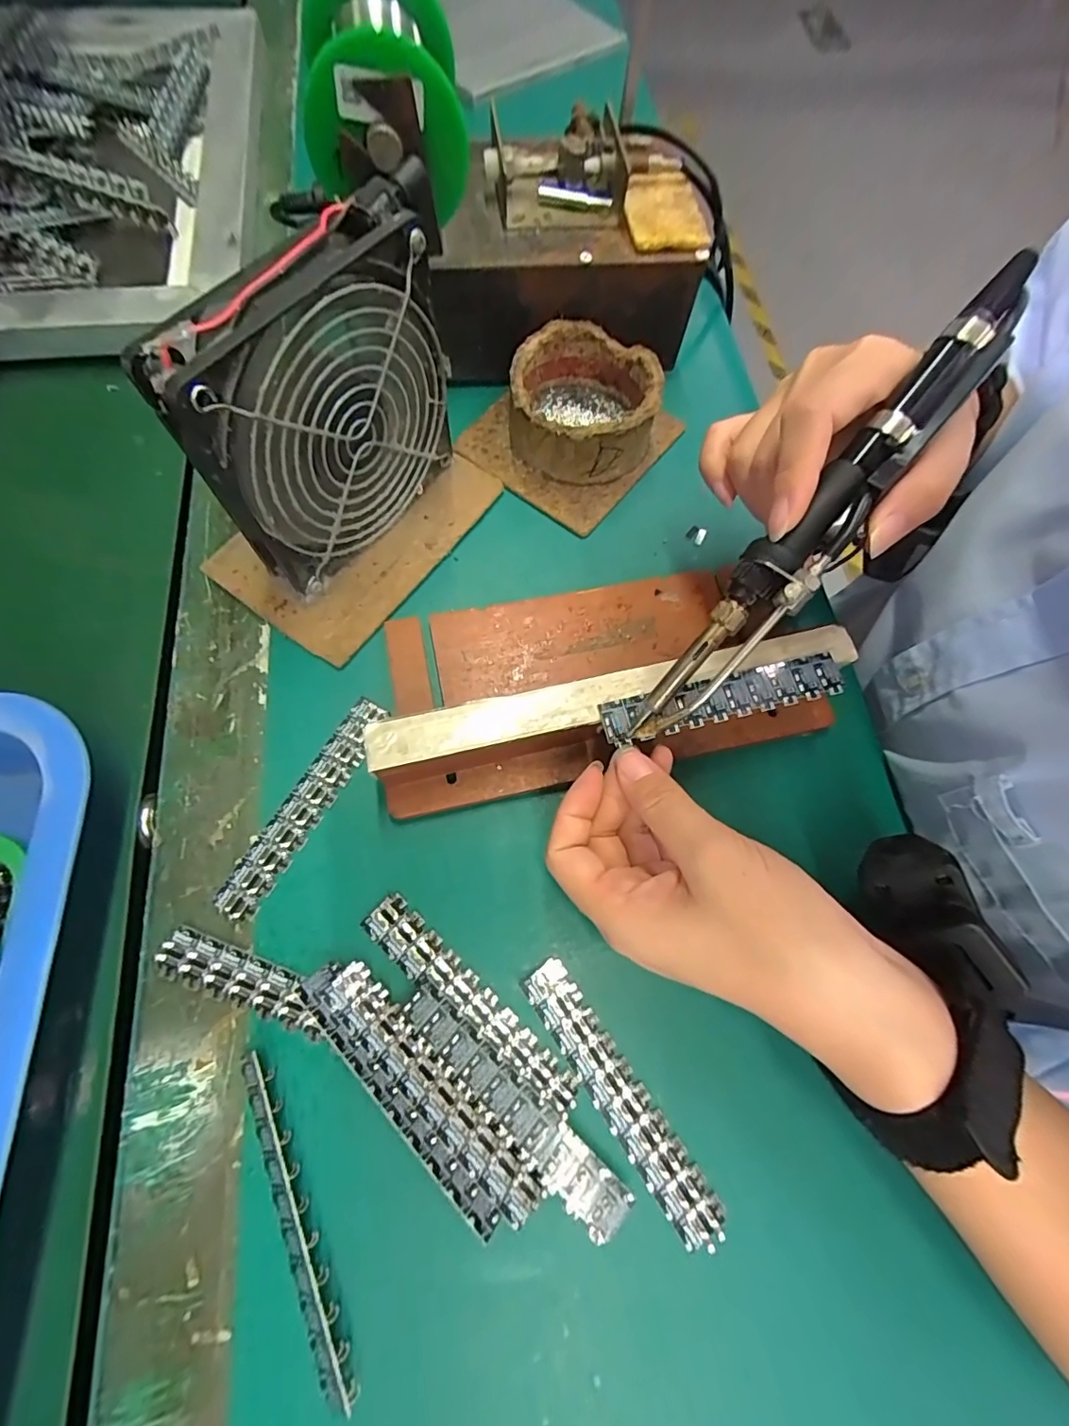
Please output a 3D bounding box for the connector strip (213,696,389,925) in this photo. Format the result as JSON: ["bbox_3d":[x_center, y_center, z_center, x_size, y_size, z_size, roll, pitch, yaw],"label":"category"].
[{"bbox_3d":[-0.104,0.041,0.241,0.020,0.004,0.109,29,73,9],"label":"connector strip"}]

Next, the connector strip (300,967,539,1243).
[{"bbox_3d":[-0.045,0.142,0.201,0.023,0.014,0.112,-43,77,-14],"label":"connector strip"}]

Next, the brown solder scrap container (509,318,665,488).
[{"bbox_3d":[0.029,-0.177,0.304,0.079,0.040,0.082,0,71,-1],"label":"brown solder scrap container"}]

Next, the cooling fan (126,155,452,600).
[{"bbox_3d":[-0.085,-0.127,0.234,0.026,0.129,0.124,38,74,11],"label":"cooling fan"}]

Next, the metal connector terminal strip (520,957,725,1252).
[{"bbox_3d":[0.033,0.149,0.206,0.019,0.004,0.108,-34,75,-12],"label":"metal connector terminal strip"}]

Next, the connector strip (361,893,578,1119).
[{"bbox_3d":[-0.027,0.118,0.215,0.107,0.004,0.019,41,75,12],"label":"connector strip"}]

